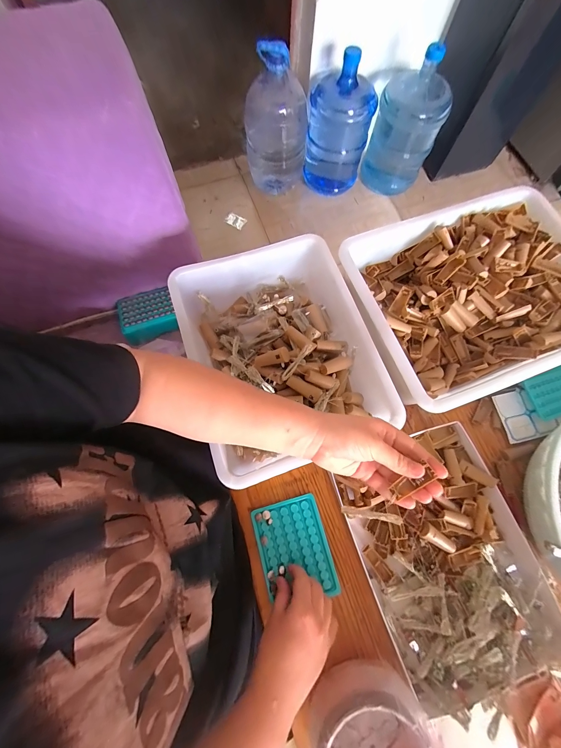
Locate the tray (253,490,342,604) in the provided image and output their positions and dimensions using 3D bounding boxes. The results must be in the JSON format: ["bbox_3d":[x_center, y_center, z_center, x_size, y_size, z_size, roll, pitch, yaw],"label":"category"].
[{"bbox_3d":[0.019,0.247,0.403,0.095,0.007,0.126,-15,75,-5],"label":"tray"}]

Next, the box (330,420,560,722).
[{"bbox_3d":[0.226,0.240,0.387,0.227,0.046,0.307,-18,75,-6],"label":"box"}]

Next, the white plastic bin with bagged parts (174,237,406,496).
[{"bbox_3d":[0.003,-0.033,0.449,0.265,0.101,0.321,-20,75,-7],"label":"white plastic bin with bagged parts"}]

